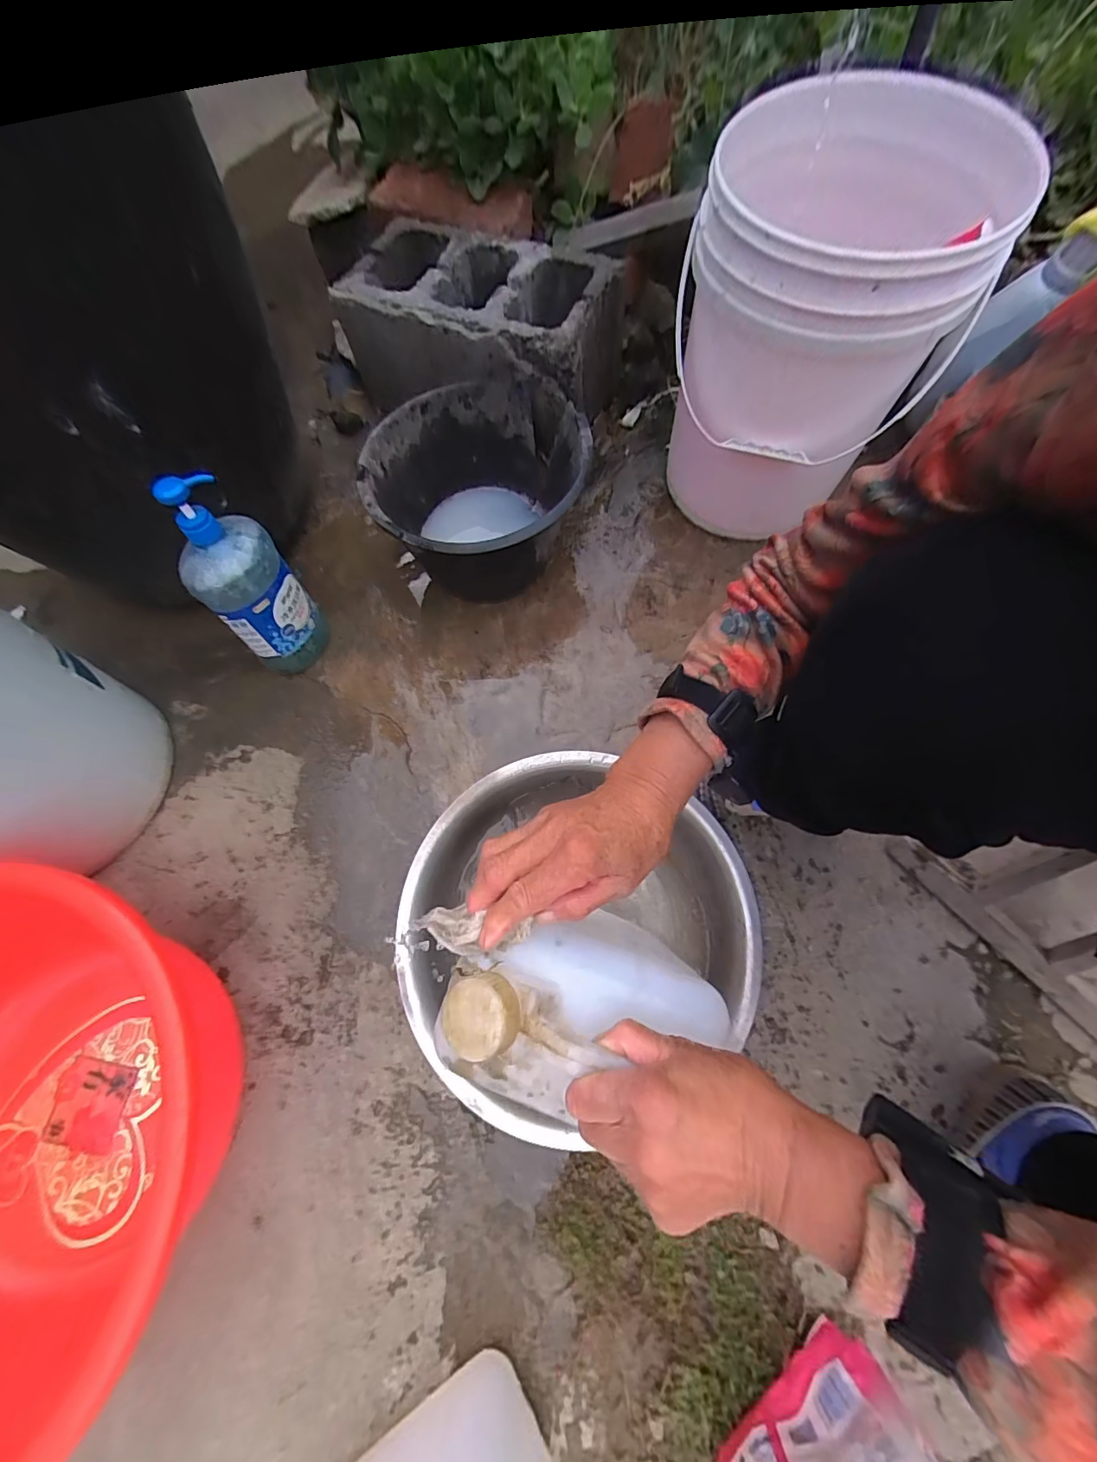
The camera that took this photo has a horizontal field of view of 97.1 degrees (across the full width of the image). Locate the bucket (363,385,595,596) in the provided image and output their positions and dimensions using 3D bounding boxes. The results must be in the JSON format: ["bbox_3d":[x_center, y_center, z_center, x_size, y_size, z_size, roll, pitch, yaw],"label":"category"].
[{"bbox_3d":[-0.096,-0.328,0.707,0.293,0.167,0.297,0,68,1],"label":"bucket"}]

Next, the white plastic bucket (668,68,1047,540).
[{"bbox_3d":[0.305,-0.469,0.621,0.286,0.355,0.266,0,70,0],"label":"white plastic bucket"}]

